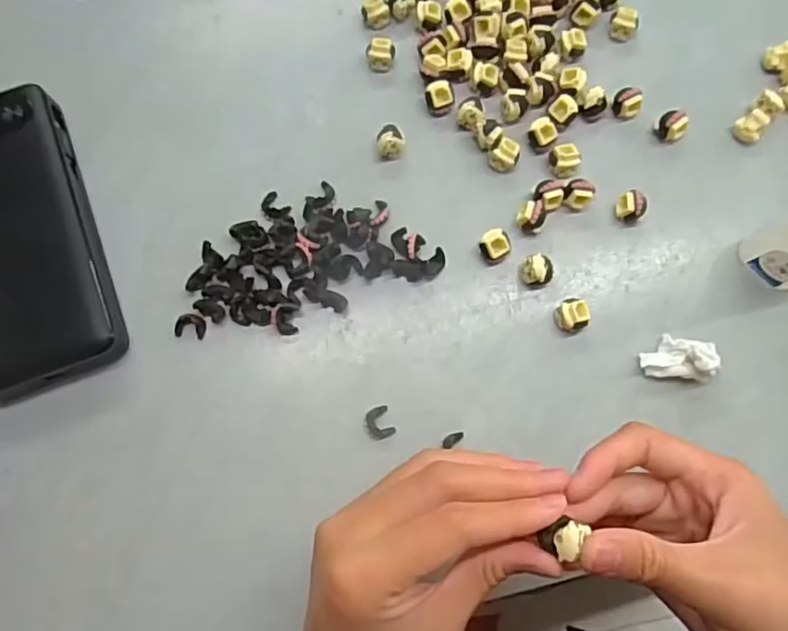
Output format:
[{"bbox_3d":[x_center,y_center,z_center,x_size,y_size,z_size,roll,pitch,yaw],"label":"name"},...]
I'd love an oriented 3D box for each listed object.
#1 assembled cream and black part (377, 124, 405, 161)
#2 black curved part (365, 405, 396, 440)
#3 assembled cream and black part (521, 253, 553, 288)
[{"bbox_3d":[-0.002,-0.097,0.346,0.015,0.013,0.015,-5,79,-1],"label":"assembled cream and black part"},{"bbox_3d":[-0.007,0.055,0.318,0.014,0.004,0.015,-22,80,-4],"label":"black curved part"},{"bbox_3d":[0.076,-0.024,0.329,0.014,0.013,0.015,-11,79,-2],"label":"assembled cream and black part"}]

